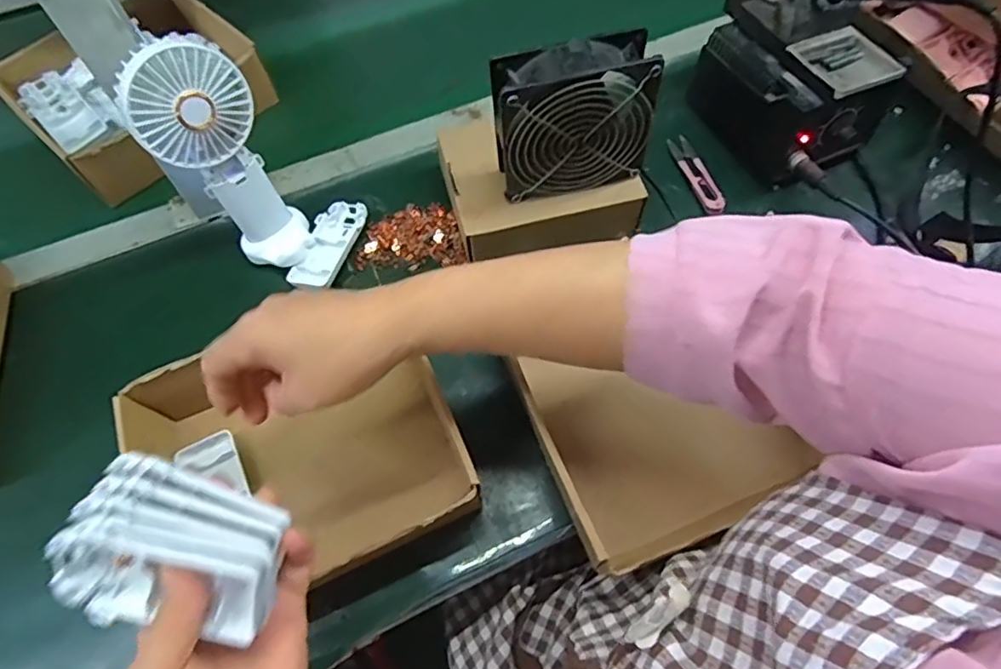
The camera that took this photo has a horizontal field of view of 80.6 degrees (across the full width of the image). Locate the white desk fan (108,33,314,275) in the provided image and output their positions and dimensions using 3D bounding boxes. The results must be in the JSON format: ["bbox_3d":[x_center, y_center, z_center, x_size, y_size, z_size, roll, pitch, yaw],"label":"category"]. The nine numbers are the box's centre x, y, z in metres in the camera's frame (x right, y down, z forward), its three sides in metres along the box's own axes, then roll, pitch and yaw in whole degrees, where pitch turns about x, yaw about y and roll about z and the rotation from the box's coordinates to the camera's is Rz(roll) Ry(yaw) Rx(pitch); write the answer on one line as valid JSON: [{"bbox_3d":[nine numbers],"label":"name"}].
[{"bbox_3d":[-0.218,-0.131,0.474,0.085,0.183,0.080,-32,67,-14],"label":"white desk fan"}]

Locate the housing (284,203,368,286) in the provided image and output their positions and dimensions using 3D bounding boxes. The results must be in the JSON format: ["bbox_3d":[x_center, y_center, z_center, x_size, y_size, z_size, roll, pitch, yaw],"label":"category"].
[{"bbox_3d":[-0.156,-0.084,0.537,0.047,0.012,0.094,13,64,8],"label":"housing"}]

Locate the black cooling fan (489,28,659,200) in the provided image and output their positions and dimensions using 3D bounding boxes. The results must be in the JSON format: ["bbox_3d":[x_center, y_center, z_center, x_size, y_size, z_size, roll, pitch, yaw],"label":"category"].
[{"bbox_3d":[0.056,-0.168,0.467,0.123,0.115,0.041,-13,64,-5],"label":"black cooling fan"}]

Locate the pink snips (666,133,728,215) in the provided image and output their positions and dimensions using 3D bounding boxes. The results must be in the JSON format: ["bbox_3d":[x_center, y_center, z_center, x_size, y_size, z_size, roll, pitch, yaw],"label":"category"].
[{"bbox_3d":[0.195,-0.158,0.581,0.024,0.012,0.101,-14,64,-6],"label":"pink snips"}]

